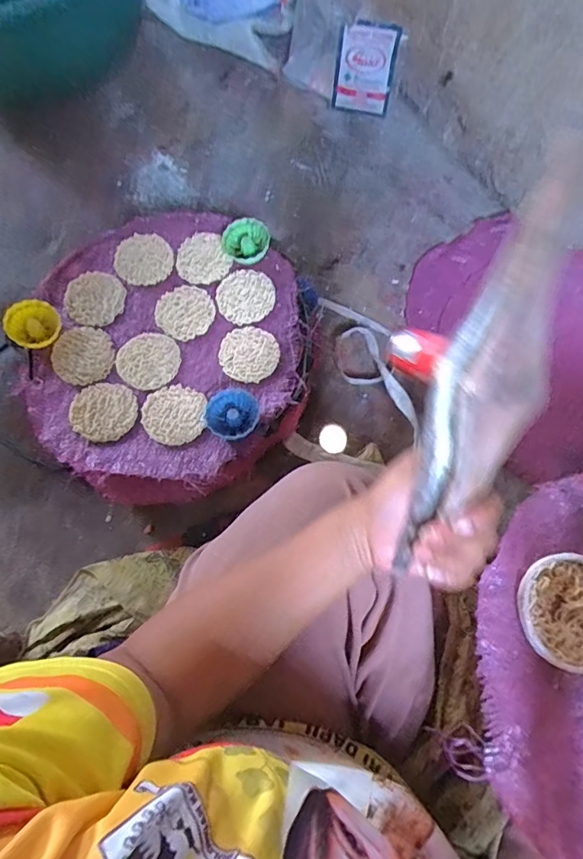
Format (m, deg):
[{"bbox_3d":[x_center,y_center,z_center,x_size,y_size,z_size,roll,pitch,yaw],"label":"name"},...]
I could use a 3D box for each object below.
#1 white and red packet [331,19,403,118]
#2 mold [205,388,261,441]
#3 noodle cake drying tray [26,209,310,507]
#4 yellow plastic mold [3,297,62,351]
[{"bbox_3d":[0.116,-0.560,0.769,0.088,0.118,0.015,6,49,-3],"label":"white and red packet"},{"bbox_3d":[-0.069,-0.019,0.582,0.062,0.018,0.059,0,71,0],"label":"mold"},{"bbox_3d":[-0.155,-0.100,0.653,0.356,0.091,0.390,-1,71,-1],"label":"noodle cake drying tray"},{"bbox_3d":[-0.318,-0.130,0.606,0.061,0.021,0.060,-2,94,-25],"label":"yellow plastic mold"}]

